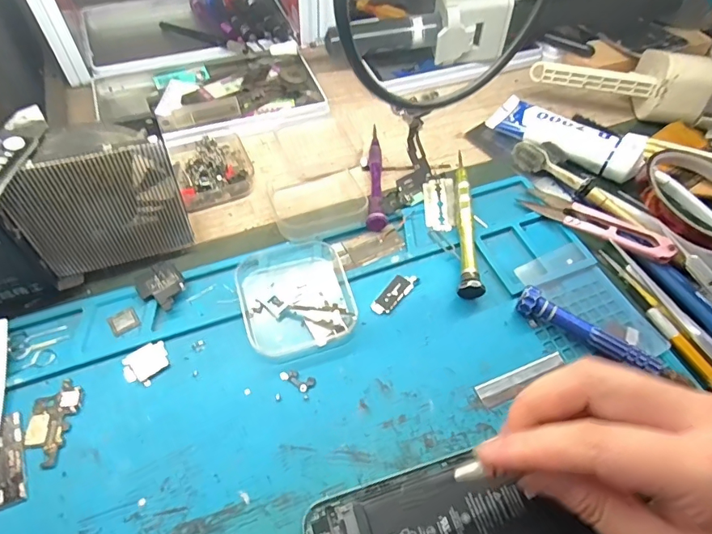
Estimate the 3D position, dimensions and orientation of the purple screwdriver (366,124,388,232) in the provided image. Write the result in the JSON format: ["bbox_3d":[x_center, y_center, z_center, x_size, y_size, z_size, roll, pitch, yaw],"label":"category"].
[{"bbox_3d":[0.014,-0.072,0.335,0.012,0.016,0.114,2,56,-3],"label":"purple screwdriver"}]

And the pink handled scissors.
[{"bbox_3d":[0.164,-0.032,0.310,0.096,0.019,0.023,35,60,18],"label":"pink handled scissors"}]

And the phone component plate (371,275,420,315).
[{"bbox_3d":[0.024,0.016,0.281,0.013,0.004,0.036,34,60,17],"label":"phone component plate"}]

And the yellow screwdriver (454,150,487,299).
[{"bbox_3d":[0.071,-0.032,0.308,0.014,0.016,0.117,3,56,-2],"label":"yellow screwdriver"}]

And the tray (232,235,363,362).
[{"bbox_3d":[-0.035,0.015,0.270,0.065,0.017,0.072,-16,59,-14],"label":"tray"}]

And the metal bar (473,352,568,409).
[{"bbox_3d":[0.094,0.063,0.255,0.055,0.004,0.013,-18,59,-16],"label":"metal bar"}]

